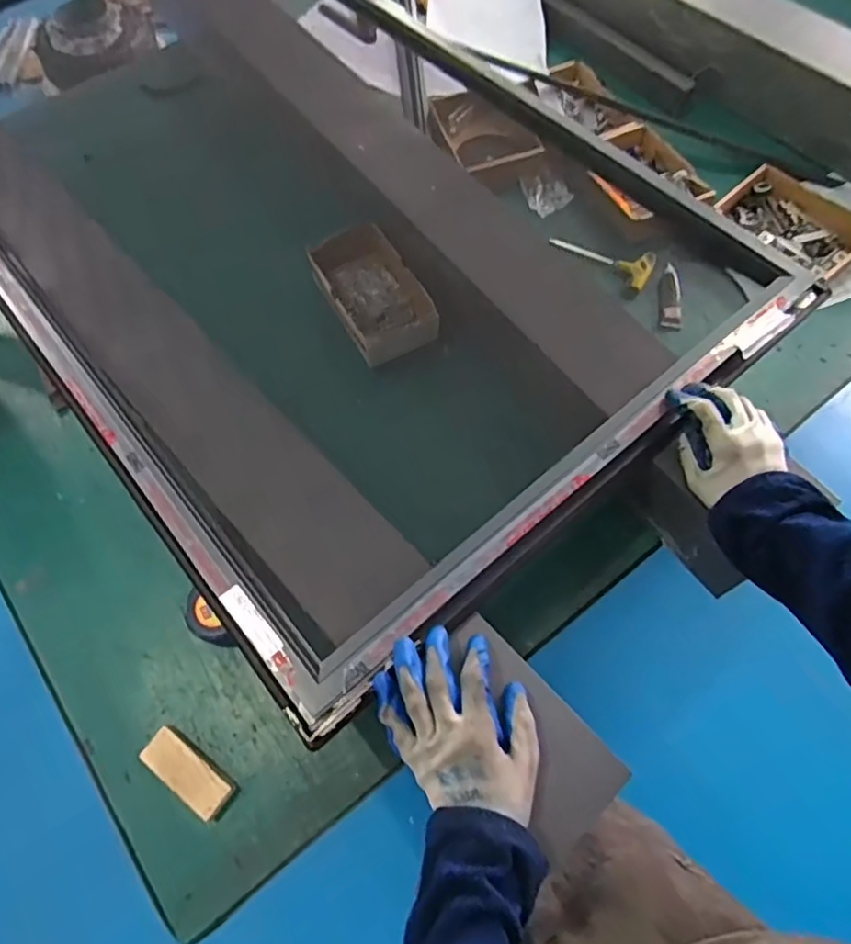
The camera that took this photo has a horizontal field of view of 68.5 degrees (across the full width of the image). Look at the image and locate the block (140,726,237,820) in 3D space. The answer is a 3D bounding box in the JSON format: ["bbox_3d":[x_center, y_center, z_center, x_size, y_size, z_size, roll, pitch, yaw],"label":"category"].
[{"bbox_3d":[-0.233,0.296,0.617,0.097,0.020,0.036,34,71,16],"label":"block"}]

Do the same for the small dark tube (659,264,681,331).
[{"bbox_3d":[0.334,-0.237,0.850,0.029,0.020,0.094,5,65,5],"label":"small dark tube"}]

